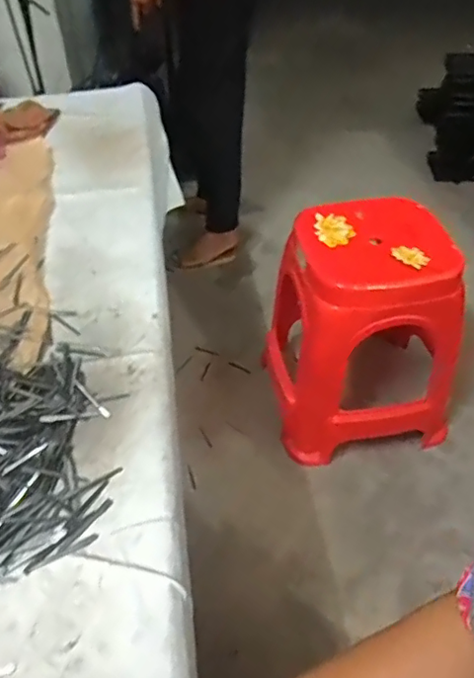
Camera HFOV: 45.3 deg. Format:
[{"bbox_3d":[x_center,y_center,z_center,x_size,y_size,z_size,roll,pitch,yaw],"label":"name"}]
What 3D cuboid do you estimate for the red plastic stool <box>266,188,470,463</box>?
[{"bbox_3d":[0.258,-0.014,1.237,0.334,0.455,0.313,-9,45,-7],"label":"red plastic stool"}]

